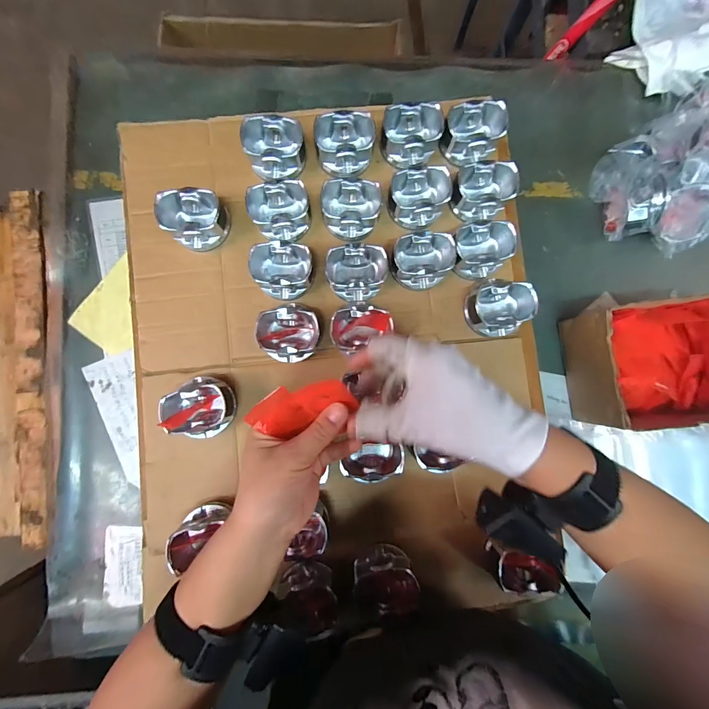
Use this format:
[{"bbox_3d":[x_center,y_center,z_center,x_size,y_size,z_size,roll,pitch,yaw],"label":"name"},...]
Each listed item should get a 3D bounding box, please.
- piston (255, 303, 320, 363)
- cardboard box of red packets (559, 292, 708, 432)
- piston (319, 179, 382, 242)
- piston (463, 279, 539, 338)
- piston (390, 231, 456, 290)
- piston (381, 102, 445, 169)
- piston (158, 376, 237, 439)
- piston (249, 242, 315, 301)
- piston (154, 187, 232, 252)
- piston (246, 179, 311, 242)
[{"bbox_3d":[-0.076,-0.026,0.383,0.075,0.041,0.070,-4,88,-1],"label":"piston"},{"bbox_3d":[0.408,-0.001,0.427,0.206,0.083,0.168,-6,88,-1],"label":"cardboard box of red packets"},{"bbox_3d":[-0.003,-0.175,0.389,0.071,0.035,0.061,2,88,-1],"label":"piston"},{"bbox_3d":[0.175,-0.057,0.393,0.069,0.048,0.068,0,88,-1],"label":"piston"},{"bbox_3d":[0.082,-0.112,0.395,0.073,0.047,0.061,-13,88,-1],"label":"piston"},{"bbox_3d":[0.070,-0.265,0.397,0.074,0.040,0.066,-2,88,-1],"label":"piston"},{"bbox_3d":[-0.177,0.062,0.371,0.071,0.050,0.068,0,88,-1],"label":"piston"},{"bbox_3d":[-0.085,-0.098,0.388,0.074,0.042,0.063,-4,88,-1],"label":"piston"},{"bbox_3d":[-0.190,-0.164,0.386,0.071,0.048,0.068,-44,89,-2],"label":"piston"},{"bbox_3d":[-0.089,-0.172,0.390,0.071,0.039,0.062,-6,88,-1],"label":"piston"}]

